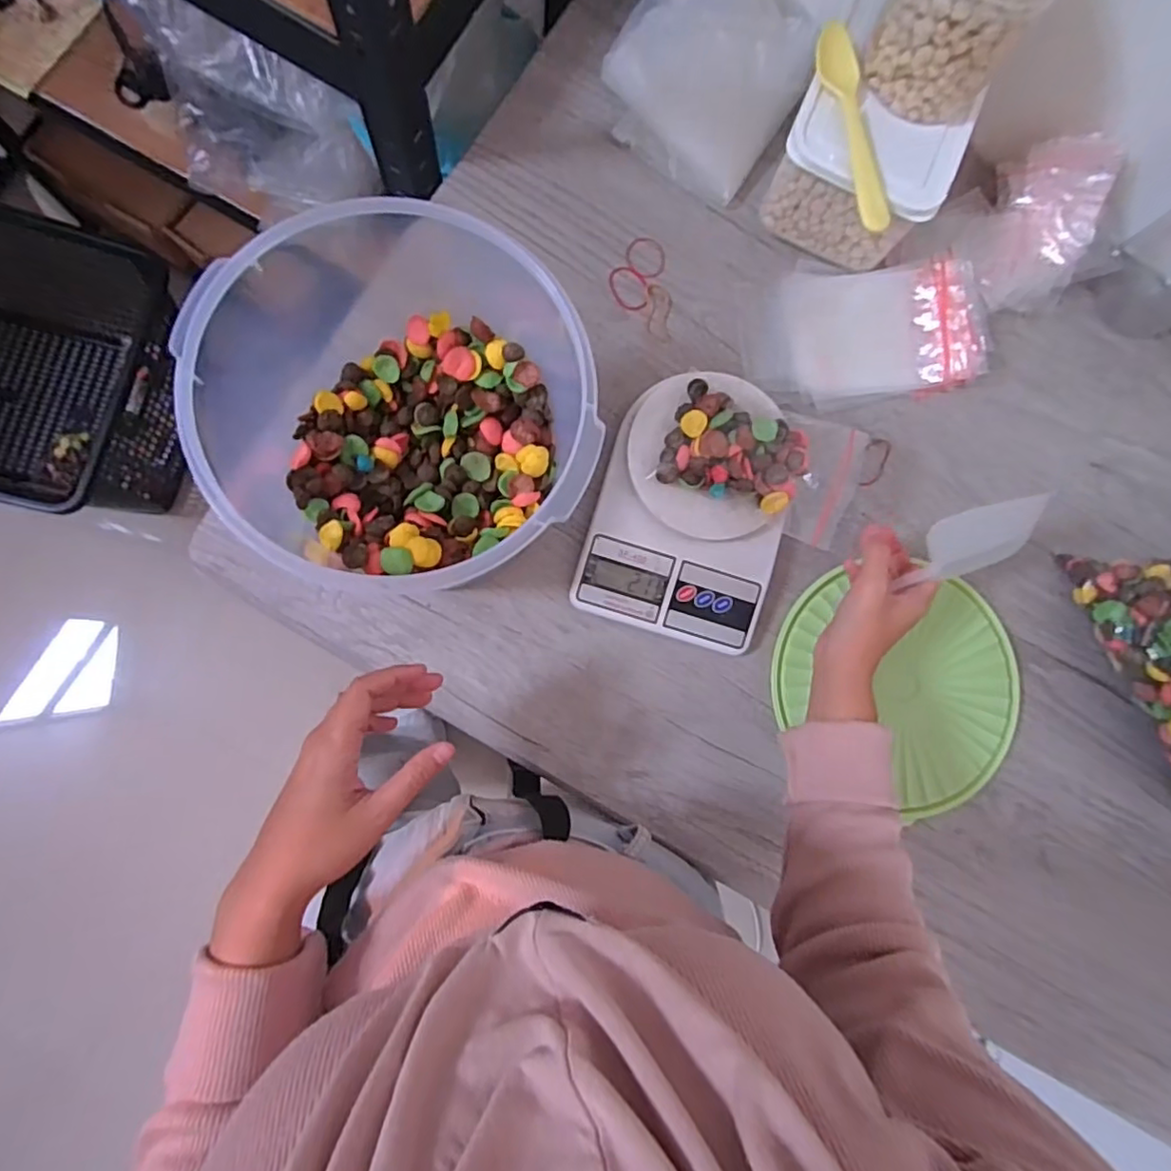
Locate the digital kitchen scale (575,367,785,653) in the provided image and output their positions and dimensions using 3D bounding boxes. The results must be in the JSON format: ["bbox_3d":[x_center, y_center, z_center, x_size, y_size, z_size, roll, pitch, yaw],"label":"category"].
[{"bbox_3d":[0.086,-0.065,0.485,0.152,0.047,0.209,17,83,-3],"label":"digital kitchen scale"}]

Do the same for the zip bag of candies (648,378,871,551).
[{"bbox_3d":[0.133,-0.096,0.476,0.142,0.043,0.089,23,82,-3],"label":"zip bag of candies"}]

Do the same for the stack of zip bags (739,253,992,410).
[{"bbox_3d":[0.236,-0.220,0.528,0.198,0.030,0.117,-7,85,-6],"label":"stack of zip bags"}]

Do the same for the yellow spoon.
[{"bbox_3d":[0.200,-0.340,0.460,0.030,0.020,0.162,-12,85,-6],"label":"yellow spoon"}]

